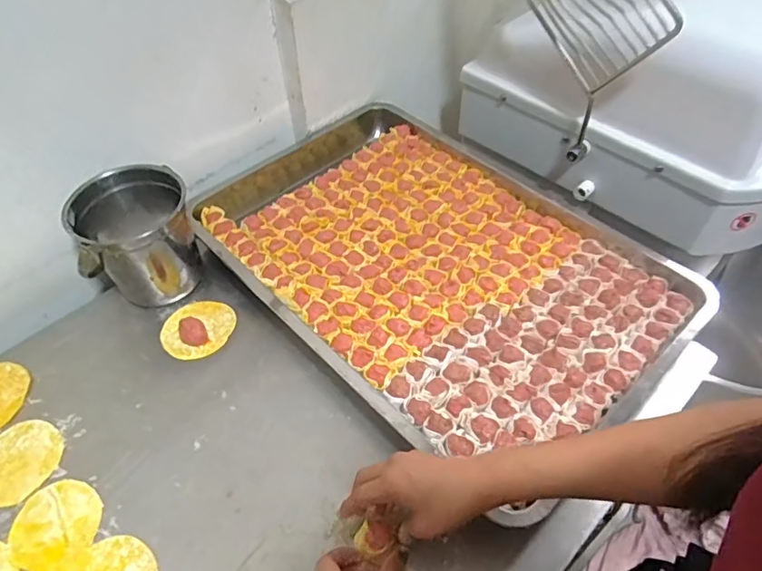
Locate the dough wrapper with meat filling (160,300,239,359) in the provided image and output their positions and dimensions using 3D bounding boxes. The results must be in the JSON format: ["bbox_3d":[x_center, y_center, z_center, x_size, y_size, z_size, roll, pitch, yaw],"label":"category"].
[{"bbox_3d":[-0.227,0.047,0.656,0.083,0.026,0.086,0,49,0],"label":"dough wrapper with meat filling"}]

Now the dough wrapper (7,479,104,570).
[{"bbox_3d":[-0.313,0.229,0.513,0.086,0.004,0.080,0,49,0],"label":"dough wrapper"}]

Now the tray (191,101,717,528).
[{"bbox_3d":[0.053,-0.038,0.704,0.398,0.069,0.604,-36,57,-27],"label":"tray"}]

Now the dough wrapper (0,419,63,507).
[{"bbox_3d":[-0.377,0.180,0.556,0.082,0.004,0.078,0,49,0],"label":"dough wrapper"}]

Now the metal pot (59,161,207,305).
[{"bbox_3d":[-0.299,-0.057,0.668,0.129,0.146,0.110,-26,53,-20],"label":"metal pot"}]

